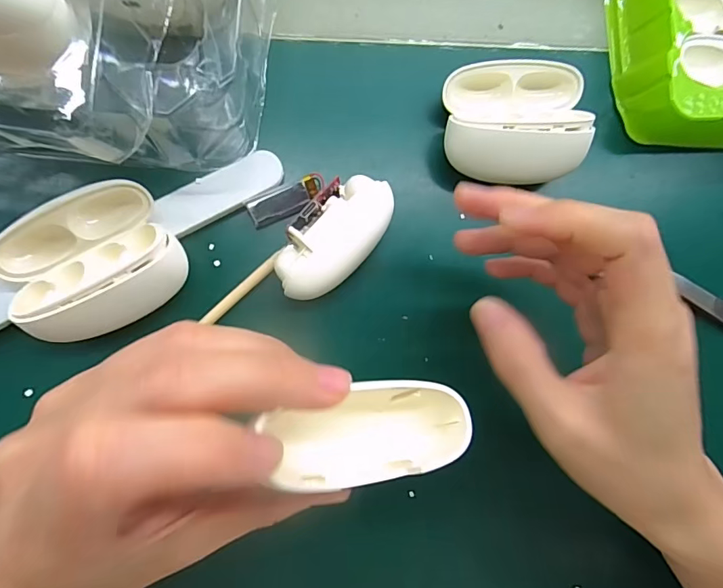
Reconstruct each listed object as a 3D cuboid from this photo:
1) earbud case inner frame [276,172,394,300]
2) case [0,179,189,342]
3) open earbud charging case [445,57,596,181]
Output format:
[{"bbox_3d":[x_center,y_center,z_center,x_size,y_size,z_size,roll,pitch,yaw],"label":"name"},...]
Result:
[{"bbox_3d":[-0.011,-0.025,0.213,0.064,0.025,0.030,-41,93,-6],"label":"earbud case inner frame"},{"bbox_3d":[-0.112,-0.013,0.195,0.065,0.027,0.057,-29,91,-7],"label":"case"},{"bbox_3d":[0.073,-0.080,0.220,0.067,0.033,0.059,-4,89,-7],"label":"open earbud charging case"}]

